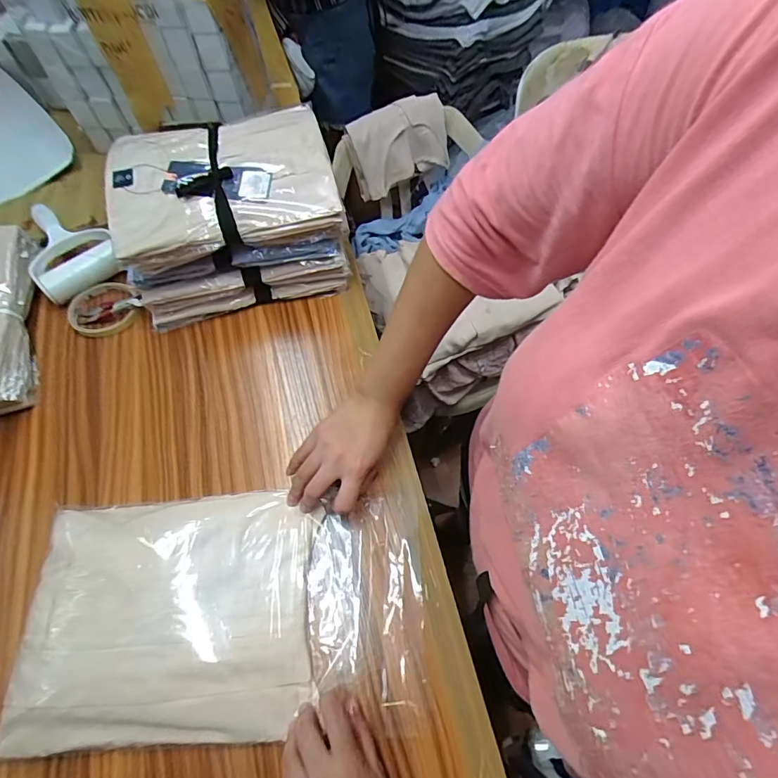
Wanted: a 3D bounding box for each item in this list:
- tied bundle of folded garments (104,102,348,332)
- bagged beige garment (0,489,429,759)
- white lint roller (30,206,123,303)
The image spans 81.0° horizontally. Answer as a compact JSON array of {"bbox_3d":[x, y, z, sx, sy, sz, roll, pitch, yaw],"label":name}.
[{"bbox_3d":[-0.199,-0.225,0.585,0.257,0.146,0.206,-15,63,-6],"label":"tied bundle of folded garments"},{"bbox_3d":[-0.147,0.202,0.426,0.348,0.048,0.204,-5,63,-1],"label":"bagged beige garment"},{"bbox_3d":[-0.439,-0.208,0.625,0.108,0.034,0.177,-29,65,-13],"label":"white lint roller"}]

